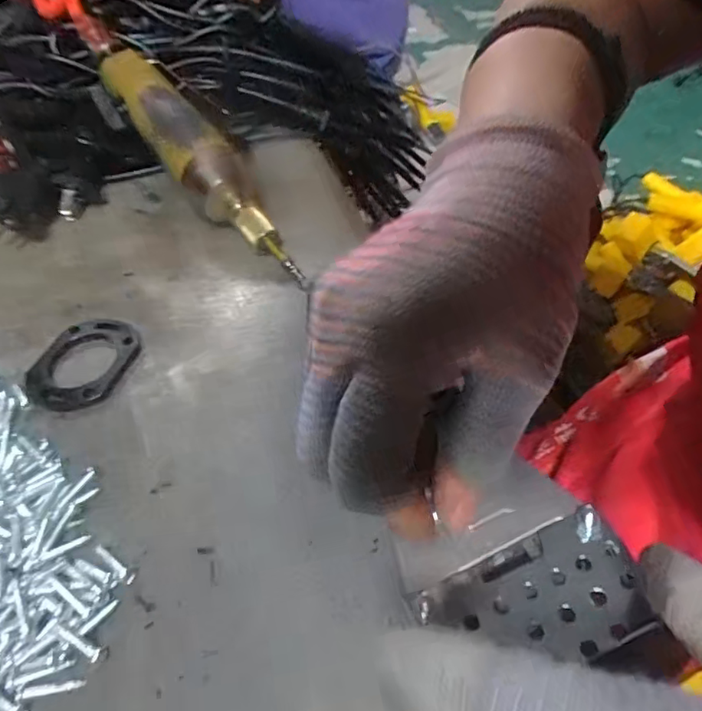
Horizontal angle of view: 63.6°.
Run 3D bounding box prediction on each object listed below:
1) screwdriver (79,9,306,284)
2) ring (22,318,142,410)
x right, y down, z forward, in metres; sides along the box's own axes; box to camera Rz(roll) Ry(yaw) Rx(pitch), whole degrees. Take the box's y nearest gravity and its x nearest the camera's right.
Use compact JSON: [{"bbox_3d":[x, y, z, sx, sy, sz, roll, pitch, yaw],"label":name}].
[{"bbox_3d":[-0.105,-0.136,0.354,0.038,0.028,0.244,-33,73,-21],"label":"screwdriver"},{"bbox_3d":[-0.141,0.003,0.295,0.054,0.004,0.057,-3,49,4],"label":"ring"}]

